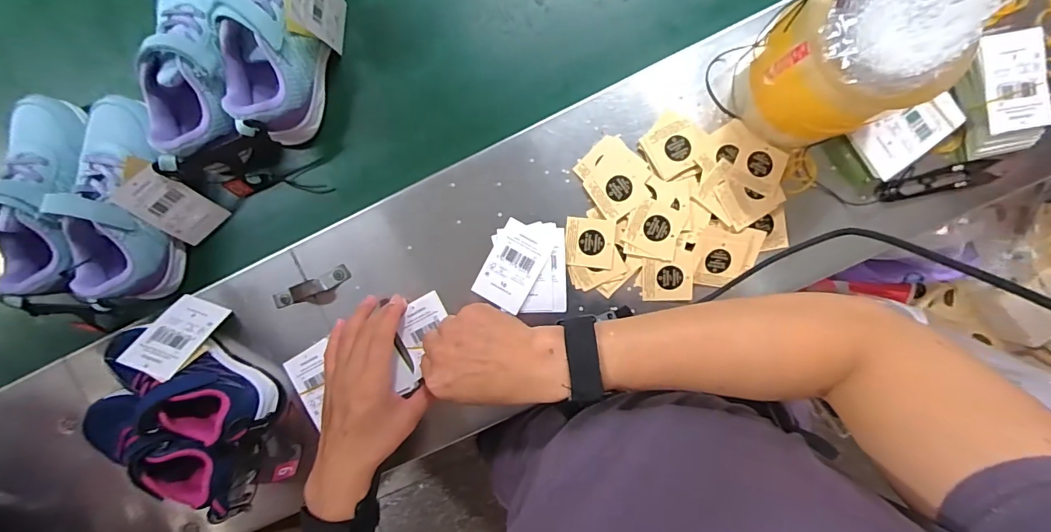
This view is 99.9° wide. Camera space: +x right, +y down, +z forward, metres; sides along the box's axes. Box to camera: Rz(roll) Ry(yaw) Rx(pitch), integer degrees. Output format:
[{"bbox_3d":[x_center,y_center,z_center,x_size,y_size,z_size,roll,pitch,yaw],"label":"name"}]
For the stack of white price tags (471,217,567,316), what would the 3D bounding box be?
[{"bbox_3d":[-0.004,0.002,0.407,0.081,0.006,0.083,-1,97,-1],"label":"stack of white price tags"}]

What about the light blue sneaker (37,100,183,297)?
[{"bbox_3d":[-0.368,-0.058,0.400,0.066,0.075,0.175,2,96,-1],"label":"light blue sneaker"}]

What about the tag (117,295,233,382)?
[{"bbox_3d":[-0.316,0.062,0.402,0.045,0.007,0.075,24,55,-1],"label":"tag"}]

